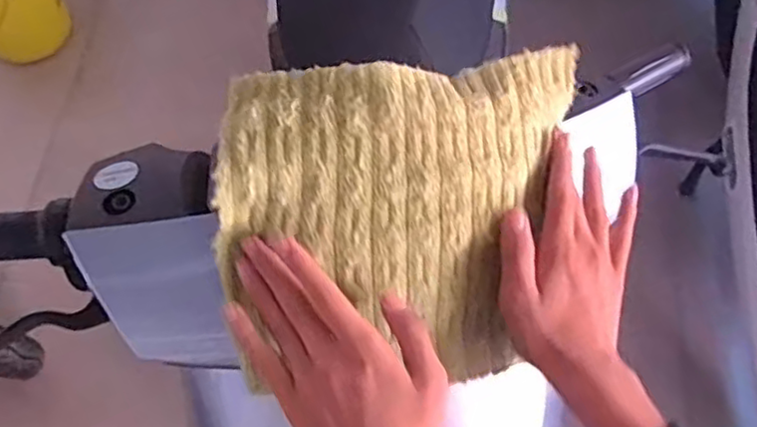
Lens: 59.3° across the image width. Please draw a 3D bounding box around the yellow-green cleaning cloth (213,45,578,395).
[{"bbox_3d":[0.022,0.008,0.440,0.243,0.029,0.209,-8,97,-16],"label":"yellow-green cleaning cloth"}]

